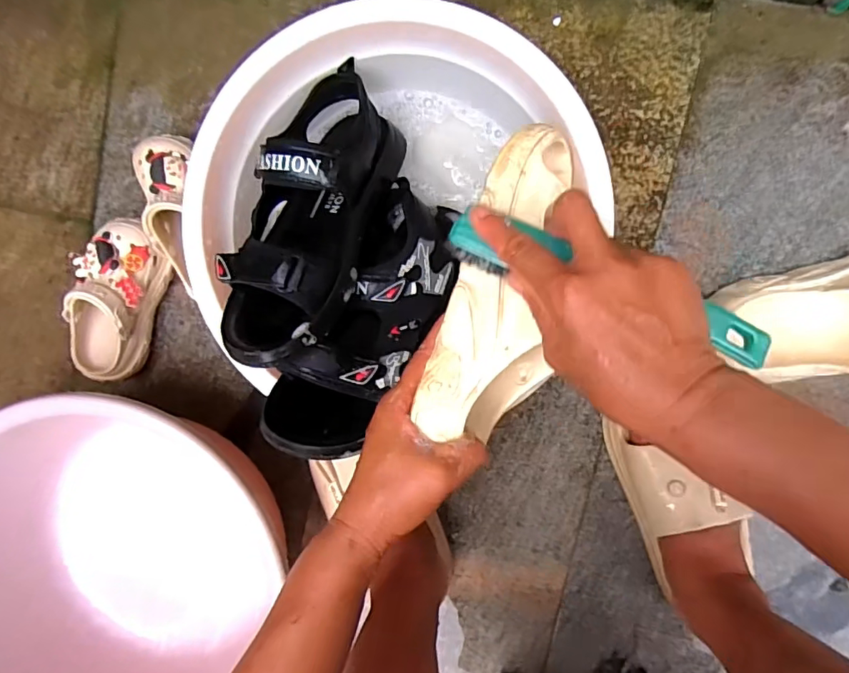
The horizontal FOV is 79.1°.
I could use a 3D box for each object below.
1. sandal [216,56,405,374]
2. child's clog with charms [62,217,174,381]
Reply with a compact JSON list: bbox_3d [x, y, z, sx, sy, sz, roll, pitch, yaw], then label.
[{"bbox_3d":[-0.098,-0.104,0.436,0.103,0.106,0.269,16,72,4],"label":"sandal"},{"bbox_3d":[-0.331,-0.036,0.548,0.076,0.077,0.173,26,99,3],"label":"child's clog with charms"}]

